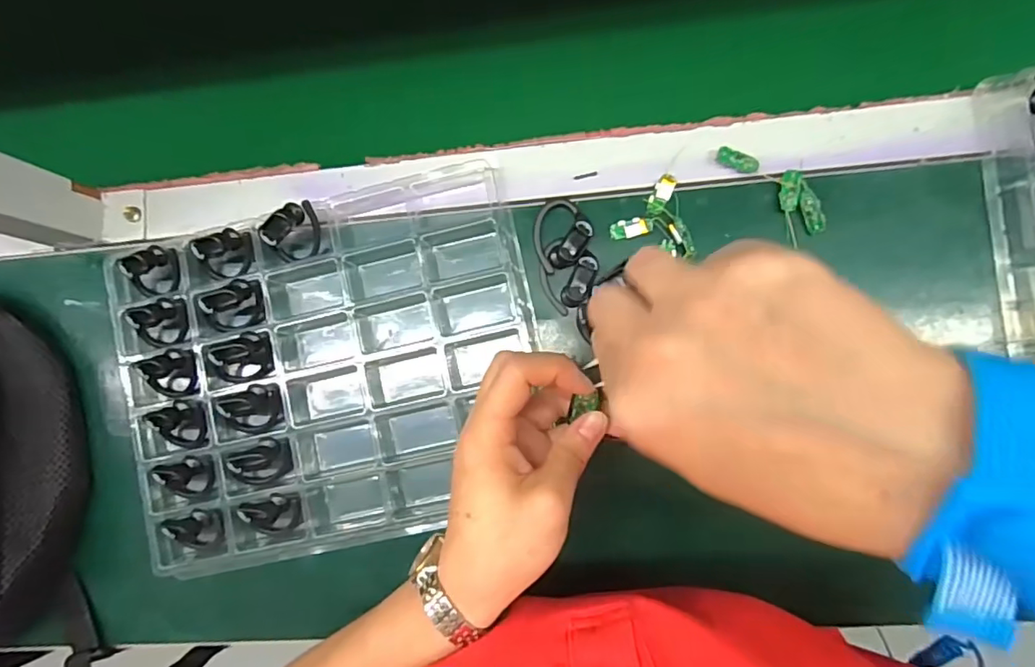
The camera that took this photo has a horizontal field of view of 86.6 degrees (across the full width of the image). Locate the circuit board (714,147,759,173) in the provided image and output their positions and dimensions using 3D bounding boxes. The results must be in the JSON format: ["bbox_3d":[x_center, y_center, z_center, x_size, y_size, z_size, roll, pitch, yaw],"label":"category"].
[{"bbox_3d":[0.148,-0.117,0.369,0.030,0.005,0.011,23,89,7],"label":"circuit board"}]

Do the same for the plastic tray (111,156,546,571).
[{"bbox_3d":[-0.130,0.027,0.377,0.293,0.032,0.230,-15,86,5],"label":"plastic tray"}]

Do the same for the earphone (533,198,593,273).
[{"bbox_3d":[0.031,-0.069,0.381,0.040,0.011,0.046,-20,85,5],"label":"earphone"}]

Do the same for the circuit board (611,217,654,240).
[{"bbox_3d":[0.079,-0.073,0.379,0.029,0.005,0.013,-4,86,6],"label":"circuit board"}]

